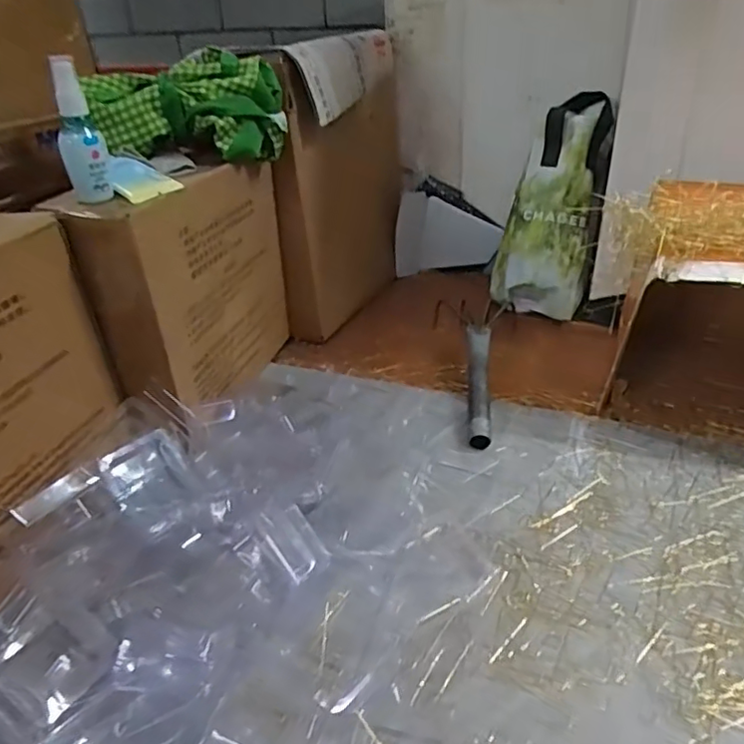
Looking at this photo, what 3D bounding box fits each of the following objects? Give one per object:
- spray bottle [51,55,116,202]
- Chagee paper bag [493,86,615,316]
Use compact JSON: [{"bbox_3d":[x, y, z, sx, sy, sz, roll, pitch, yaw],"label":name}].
[{"bbox_3d":[-0.253,-0.206,0.518,0.034,0.114,0.035,-12,34,-18],"label":"spray bottle"},{"bbox_3d":[0.267,-0.241,0.866,0.128,0.318,0.072,18,12,26],"label":"Chagee paper bag"}]

